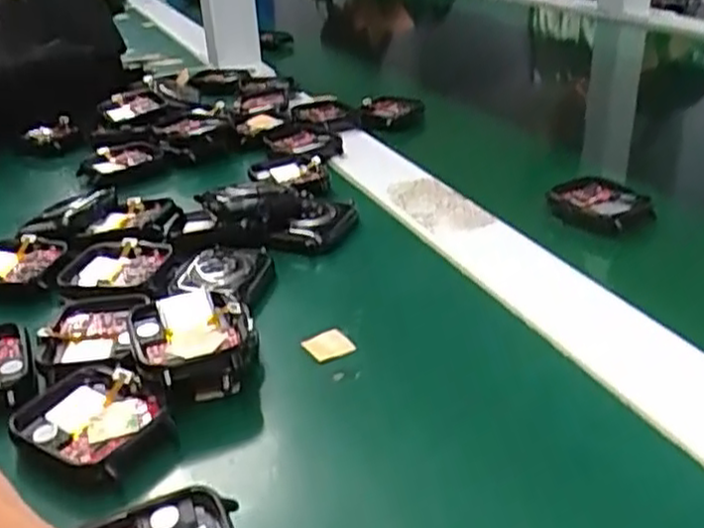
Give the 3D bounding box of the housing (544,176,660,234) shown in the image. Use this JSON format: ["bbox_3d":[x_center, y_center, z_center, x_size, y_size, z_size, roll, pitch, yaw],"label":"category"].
[{"bbox_3d":[0.122,-0.028,0.357,0.041,0.013,0.042,-19,32,-27],"label":"housing"}]

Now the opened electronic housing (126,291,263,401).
[{"bbox_3d":[-0.053,0.025,0.251,0.040,0.015,0.041,-13,29,-17],"label":"opened electronic housing"}]

